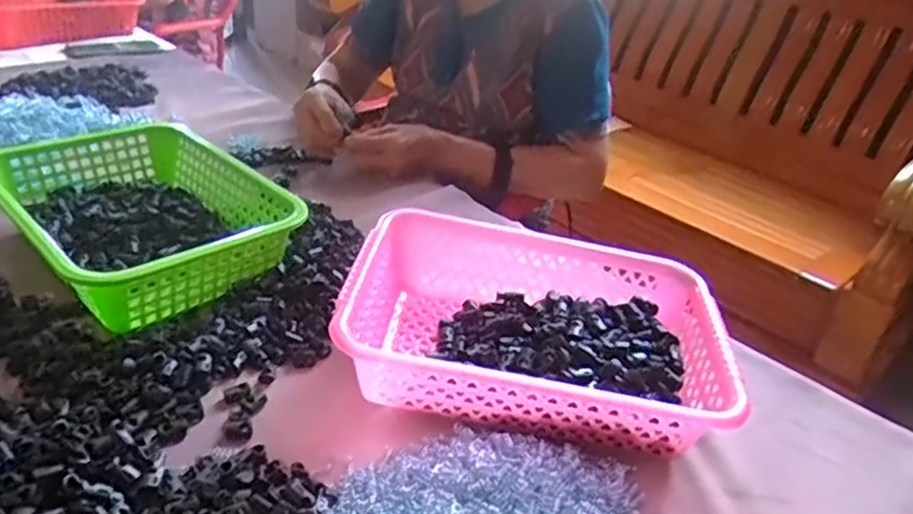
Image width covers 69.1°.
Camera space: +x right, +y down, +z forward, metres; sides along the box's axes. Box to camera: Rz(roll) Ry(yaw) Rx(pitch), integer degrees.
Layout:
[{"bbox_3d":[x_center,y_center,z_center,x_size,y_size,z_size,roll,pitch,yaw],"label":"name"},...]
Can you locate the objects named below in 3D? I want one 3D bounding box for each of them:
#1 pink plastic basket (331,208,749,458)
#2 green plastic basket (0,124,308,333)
[{"bbox_3d":[0.067,0.063,0.573,0.310,0.085,0.219,9,30,4],"label":"pink plastic basket"},{"bbox_3d":[-0.326,-0.043,0.677,0.292,0.076,0.217,30,38,34],"label":"green plastic basket"}]

